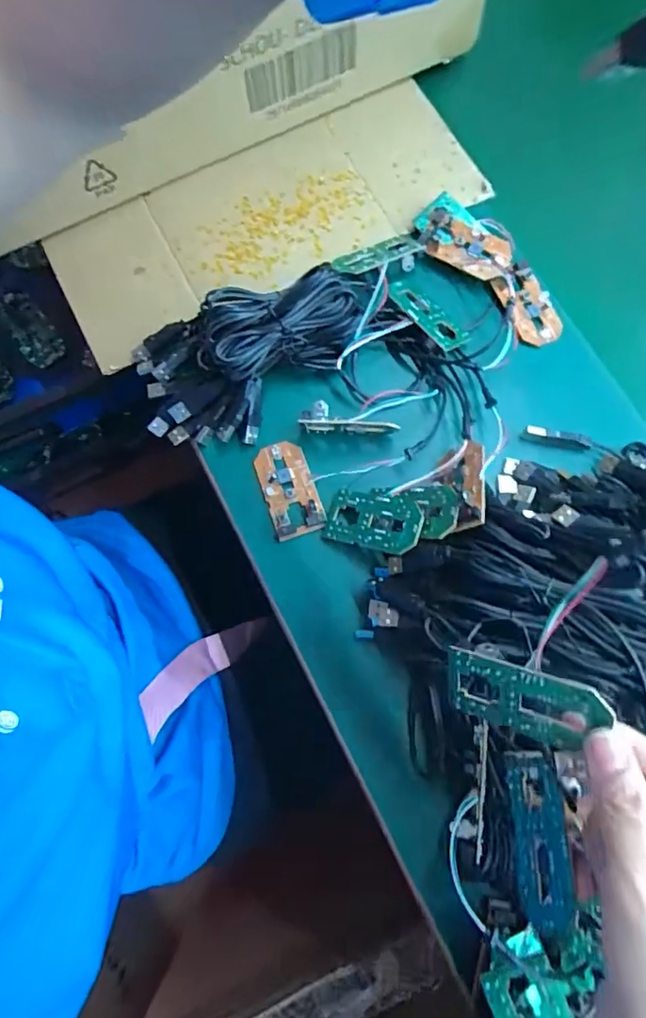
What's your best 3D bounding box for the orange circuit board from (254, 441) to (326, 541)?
[{"bbox_3d":[-0.025,-0.014,0.394,0.037,0.010,0.068,-16,76,-3],"label":"orange circuit board"}]

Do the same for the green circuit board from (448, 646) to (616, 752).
[{"bbox_3d":[0.087,0.083,0.241,0.066,0.005,0.035,9,115,33],"label":"green circuit board"}]

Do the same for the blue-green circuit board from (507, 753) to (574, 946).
[{"bbox_3d":[0.100,0.155,0.259,0.004,0.031,0.075,20,57,-23],"label":"blue-green circuit board"}]

